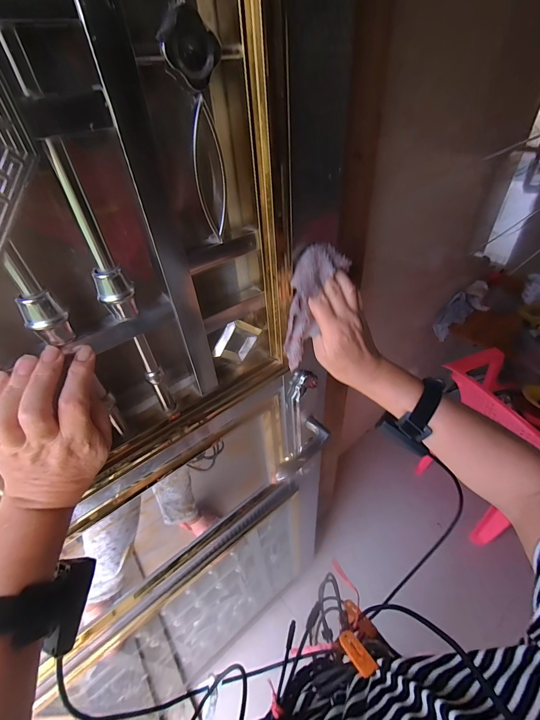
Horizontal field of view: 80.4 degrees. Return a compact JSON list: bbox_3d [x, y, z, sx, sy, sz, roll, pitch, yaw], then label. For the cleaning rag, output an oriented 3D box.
[{"bbox_3d":[0.049,-0.061,0.393,0.035,0.153,0.065,25,23,28],"label":"cleaning rag"}]

